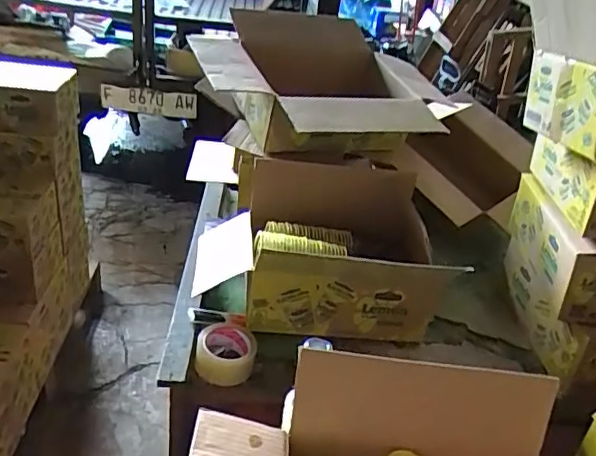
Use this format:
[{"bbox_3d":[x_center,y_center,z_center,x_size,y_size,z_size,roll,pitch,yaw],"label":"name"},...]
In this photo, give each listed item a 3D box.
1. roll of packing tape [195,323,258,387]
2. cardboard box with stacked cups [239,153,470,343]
[{"bbox_3d":[-0.119,0.207,0.938,0.097,0.053,0.102,6,31,-3],"label":"roll of packing tape"},{"bbox_3d":[0.070,0.040,1.070,0.379,0.219,0.352,4,31,-7],"label":"cardboard box with stacked cups"}]

